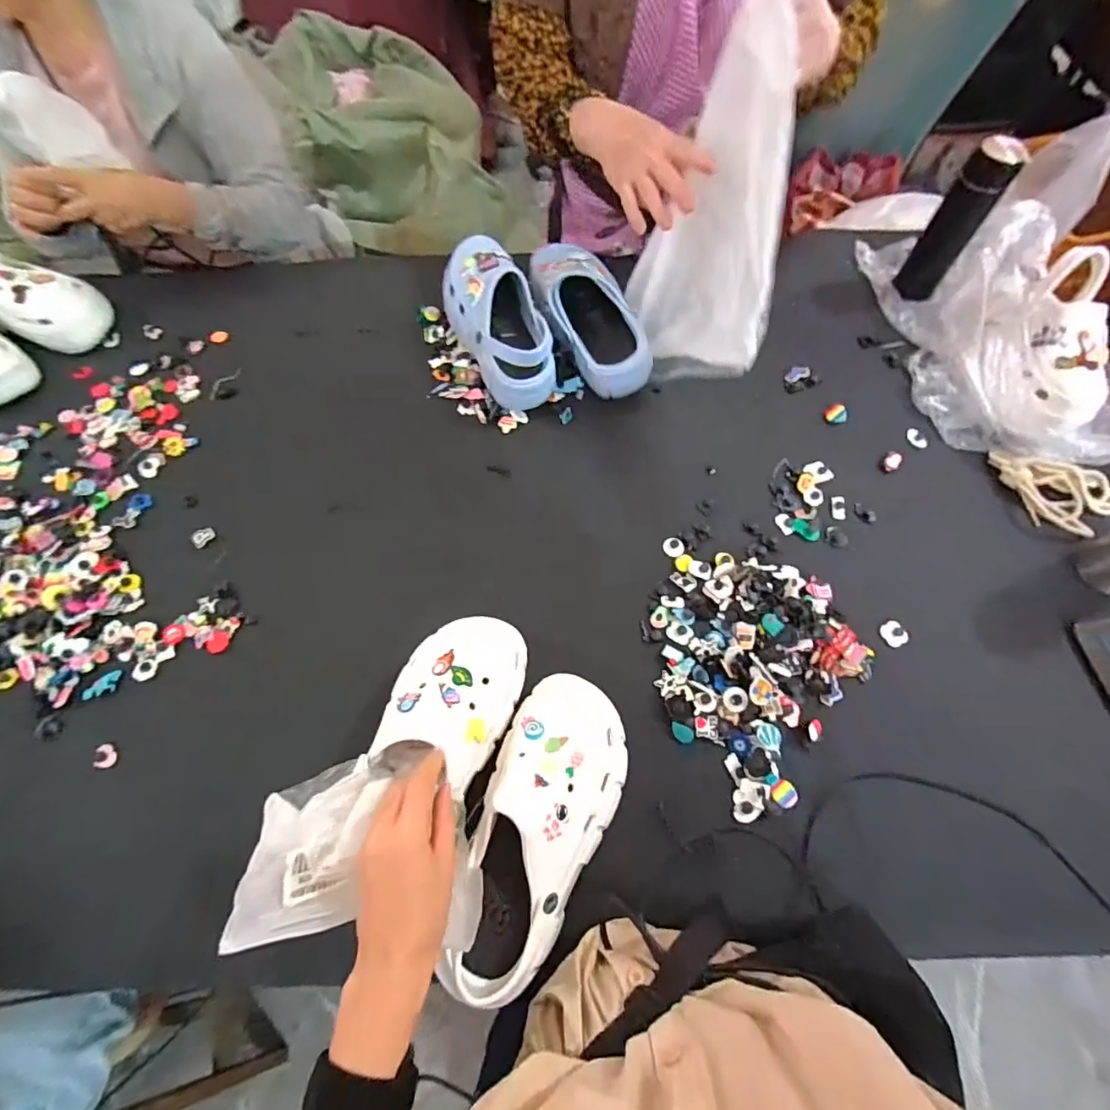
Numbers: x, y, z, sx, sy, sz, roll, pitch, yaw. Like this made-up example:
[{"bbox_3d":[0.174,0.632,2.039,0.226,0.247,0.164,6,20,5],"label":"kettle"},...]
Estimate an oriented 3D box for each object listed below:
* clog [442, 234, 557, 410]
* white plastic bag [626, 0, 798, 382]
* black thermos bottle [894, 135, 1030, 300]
[{"bbox_3d":[-0.078,-0.314,0.700,0.095,0.083,0.229,-26,90,-10],"label":"clog"},{"bbox_3d":[0.171,-0.389,0.597,0.030,0.347,0.241,-11,26,-22],"label":"white plastic bag"},{"bbox_3d":[0.566,-0.464,0.743,0.061,0.204,0.055,29,70,13],"label":"black thermos bottle"}]

